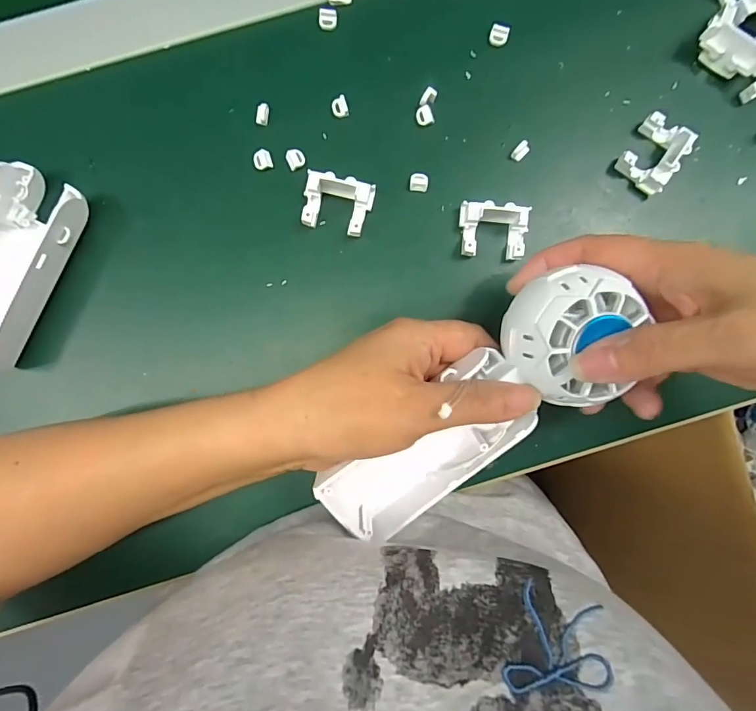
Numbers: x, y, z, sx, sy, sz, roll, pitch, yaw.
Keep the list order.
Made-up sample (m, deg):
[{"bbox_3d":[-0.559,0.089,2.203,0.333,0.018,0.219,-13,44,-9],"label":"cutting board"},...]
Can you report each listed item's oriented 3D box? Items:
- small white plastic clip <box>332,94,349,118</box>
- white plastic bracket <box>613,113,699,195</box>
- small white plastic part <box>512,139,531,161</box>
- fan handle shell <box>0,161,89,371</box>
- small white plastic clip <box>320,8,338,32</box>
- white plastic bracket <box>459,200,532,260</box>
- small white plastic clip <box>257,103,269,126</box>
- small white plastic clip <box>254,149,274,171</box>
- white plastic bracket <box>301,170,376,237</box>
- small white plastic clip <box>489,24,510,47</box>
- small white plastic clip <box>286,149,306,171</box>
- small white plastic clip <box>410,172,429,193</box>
[{"bbox_3d":[-0.022,-0.144,0.260,0.009,0.004,0.011,-16,92,-1],"label":"small white plastic clip"},{"bbox_3d":[0.159,-0.116,0.256,0.028,0.020,0.038,35,91,-2],"label":"white plastic bracket"},{"bbox_3d":[0.083,-0.119,0.261,0.007,0.007,0.011,43,91,-2],"label":"small white plastic part"},{"bbox_3d":[-0.202,-0.047,0.244,0.045,0.030,0.107,26,91,-2],"label":"fan handle shell"},{"bbox_3d":[-0.029,-0.196,0.260,0.010,0.004,0.012,5,92,-1],"label":"small white plastic clip"},{"bbox_3d":[0.066,-0.071,0.255,0.037,0.020,0.029,5,92,-1],"label":"white plastic bracket"},{"bbox_3d":[-0.066,-0.139,0.259,0.007,0.004,0.011,12,92,-2],"label":"small white plastic clip"},{"bbox_3d":[-0.067,-0.113,0.259,0.010,0.004,0.010,-16,92,-1],"label":"small white plastic clip"},{"bbox_3d":[-0.023,-0.085,0.254,0.038,0.016,0.029,13,91,-2],"label":"white plastic bracket"},{"bbox_3d":[0.071,-0.186,0.261,0.010,0.006,0.009,17,91,-2],"label":"small white plastic clip"},{"bbox_3d":[-0.048,-0.114,0.259,0.010,0.004,0.011,-20,92,-1],"label":"small white plastic clip"},{"bbox_3d":[0.024,-0.101,0.260,0.010,0.004,0.010,3,92,-1],"label":"small white plastic clip"}]

